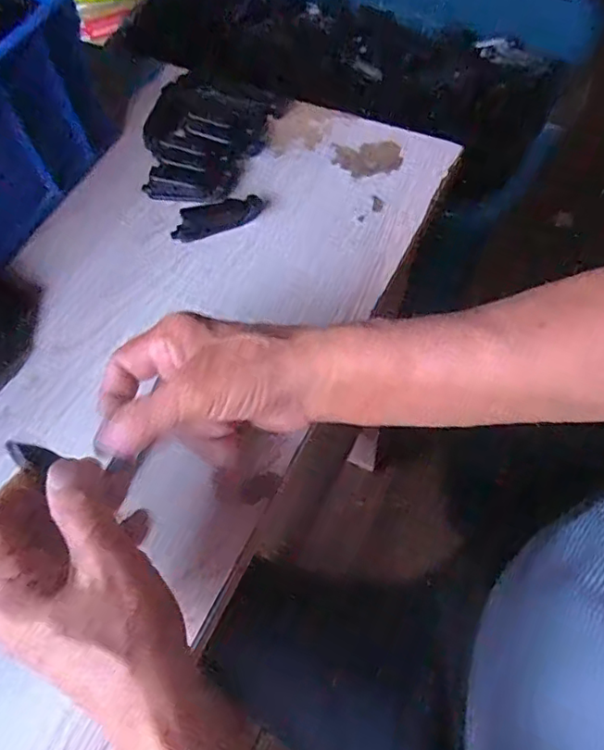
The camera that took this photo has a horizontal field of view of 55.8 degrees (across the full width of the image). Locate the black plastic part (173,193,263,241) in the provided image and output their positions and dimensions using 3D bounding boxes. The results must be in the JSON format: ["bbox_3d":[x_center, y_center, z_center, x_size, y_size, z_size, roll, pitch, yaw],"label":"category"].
[{"bbox_3d":[-0.069,-0.129,0.463,0.074,0.015,0.027,-25,63,-9],"label":"black plastic part"}]

